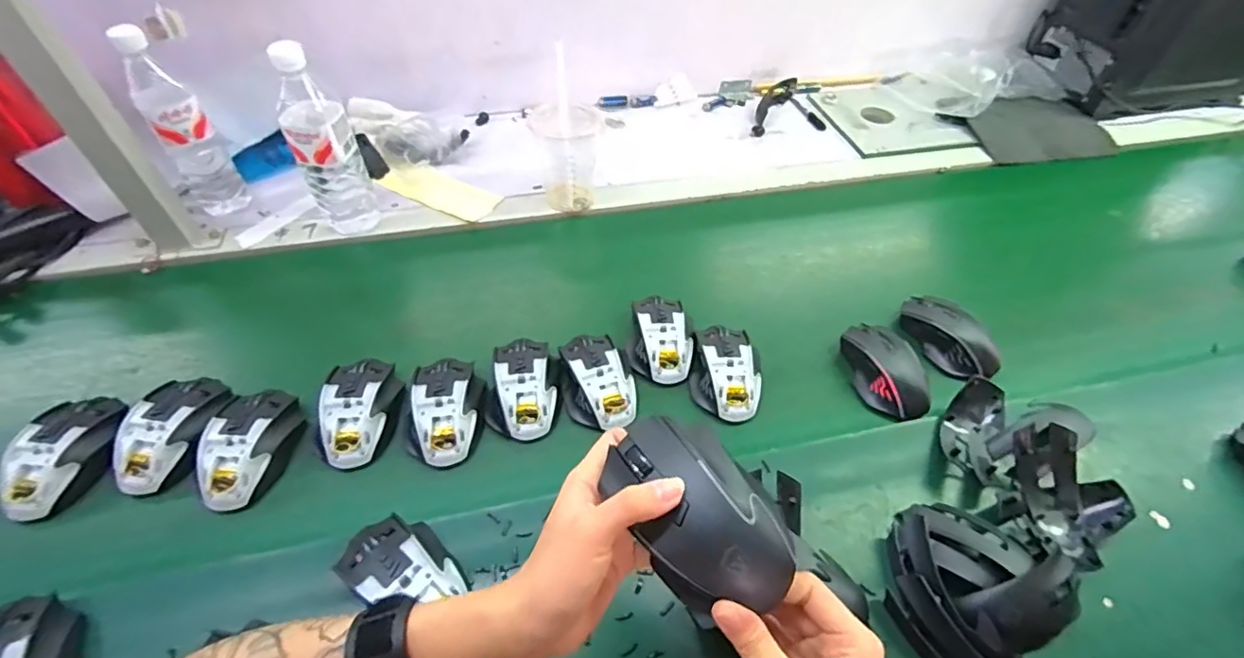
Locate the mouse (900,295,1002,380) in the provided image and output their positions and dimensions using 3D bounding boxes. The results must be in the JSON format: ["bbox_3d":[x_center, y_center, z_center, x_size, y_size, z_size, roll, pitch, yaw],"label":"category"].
[{"bbox_3d":[0.373,0.007,0.635,0.056,0.040,0.116,-19,54,-22],"label":"mouse"}]

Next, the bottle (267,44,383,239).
[{"bbox_3d":[-0.356,-0.220,0.666,0.071,0.218,0.067,-24,52,-22],"label":"bottle"}]

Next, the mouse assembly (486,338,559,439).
[{"bbox_3d":[-0.099,0.055,0.571,0.068,0.032,0.109,5,48,-3],"label":"mouse assembly"}]

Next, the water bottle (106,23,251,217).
[{"bbox_3d":[-0.533,-0.237,0.681,0.054,0.237,0.060,39,55,25],"label":"water bottle"}]

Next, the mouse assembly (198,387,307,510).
[{"bbox_3d":[-0.346,0.106,0.517,0.069,0.034,0.116,6,48,-2],"label":"mouse assembly"}]

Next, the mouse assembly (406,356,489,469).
[{"bbox_3d":[-0.174,0.079,0.557,0.072,0.047,0.113,1,47,0],"label":"mouse assembly"}]

